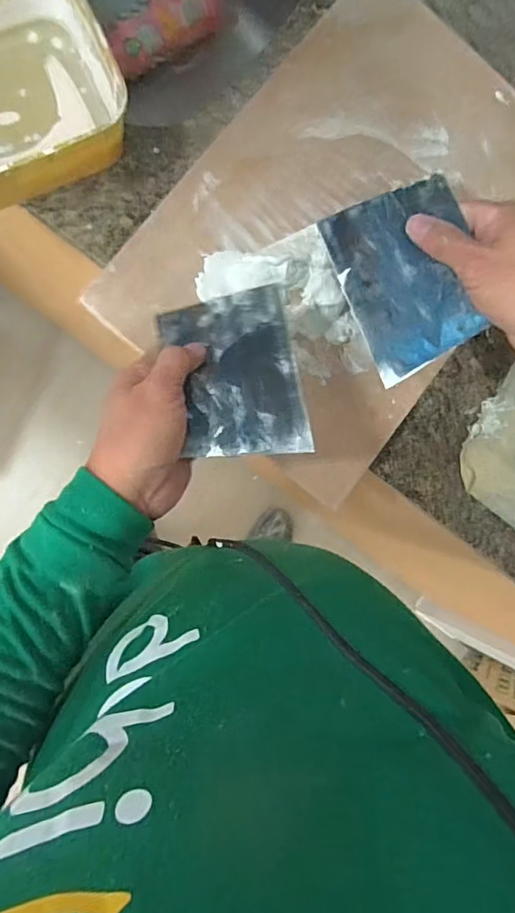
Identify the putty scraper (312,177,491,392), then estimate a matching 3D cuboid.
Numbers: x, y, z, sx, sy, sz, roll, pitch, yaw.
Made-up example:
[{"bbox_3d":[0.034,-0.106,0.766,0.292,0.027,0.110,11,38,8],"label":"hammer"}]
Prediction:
[{"bbox_3d":[0.116,-0.138,0.407,0.094,0.005,0.136,-22,86,16],"label":"putty scraper"}]

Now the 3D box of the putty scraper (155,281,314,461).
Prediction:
[{"bbox_3d":[-0.018,-0.063,0.395,0.094,0.004,0.136,-9,70,-1],"label":"putty scraper"}]

